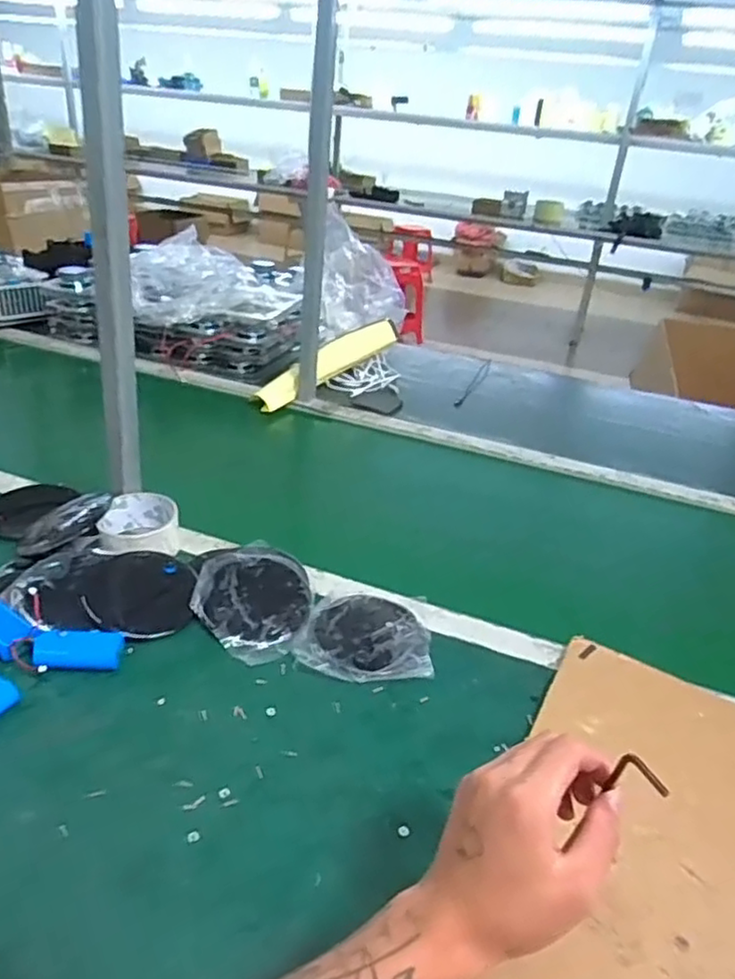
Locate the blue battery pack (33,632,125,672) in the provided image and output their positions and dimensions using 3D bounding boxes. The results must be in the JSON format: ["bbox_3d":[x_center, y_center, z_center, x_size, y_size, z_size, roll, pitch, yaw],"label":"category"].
[{"bbox_3d":[-0.242,0.134,0.553,0.067,0.015,0.036,0,30,-12],"label":"blue battery pack"}]

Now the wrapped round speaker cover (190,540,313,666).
[{"bbox_3d":[-0.109,0.102,0.624,0.108,0.026,0.134,3,29,-7],"label":"wrapped round speaker cover"}]

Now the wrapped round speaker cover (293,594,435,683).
[{"bbox_3d":[0.001,0.134,0.611,0.117,0.010,0.110,5,29,-3],"label":"wrapped round speaker cover"}]

